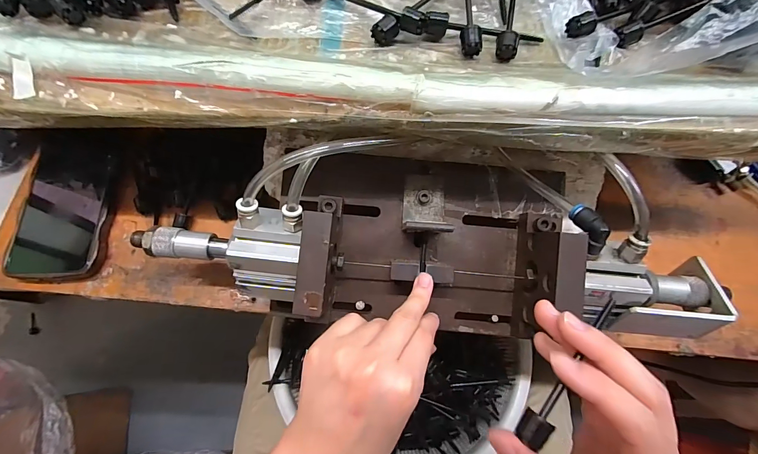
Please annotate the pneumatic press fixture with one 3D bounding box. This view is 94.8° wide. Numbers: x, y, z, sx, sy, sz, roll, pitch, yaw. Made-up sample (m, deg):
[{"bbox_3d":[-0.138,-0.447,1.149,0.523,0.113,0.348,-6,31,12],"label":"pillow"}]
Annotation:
[{"bbox_3d":[0.045,0.007,0.280,0.420,0.095,0.134,3,71,-3],"label":"pneumatic press fixture"}]

